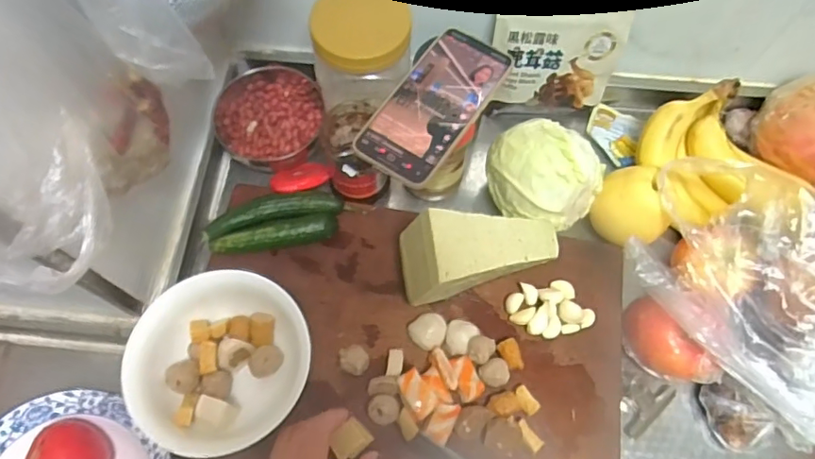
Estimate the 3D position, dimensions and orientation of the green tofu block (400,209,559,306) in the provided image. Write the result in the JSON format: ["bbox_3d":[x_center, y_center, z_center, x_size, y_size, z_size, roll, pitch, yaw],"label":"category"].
[{"bbox_3d":[0.068,0.026,0.495,0.142,0.094,0.067,-6,67,-4],"label":"green tofu block"}]

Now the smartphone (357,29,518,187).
[{"bbox_3d":[0.025,-0.112,0.487,0.078,0.013,0.156,31,70,12],"label":"smartphone"}]

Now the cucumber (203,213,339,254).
[{"bbox_3d":[-0.131,0.008,0.539,0.124,0.030,0.023,-11,67,-6],"label":"cucumber"}]

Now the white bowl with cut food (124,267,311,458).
[{"bbox_3d":[-0.155,0.114,0.471,0.140,0.070,0.146,0,67,-1],"label":"white bowl with cut food"}]

